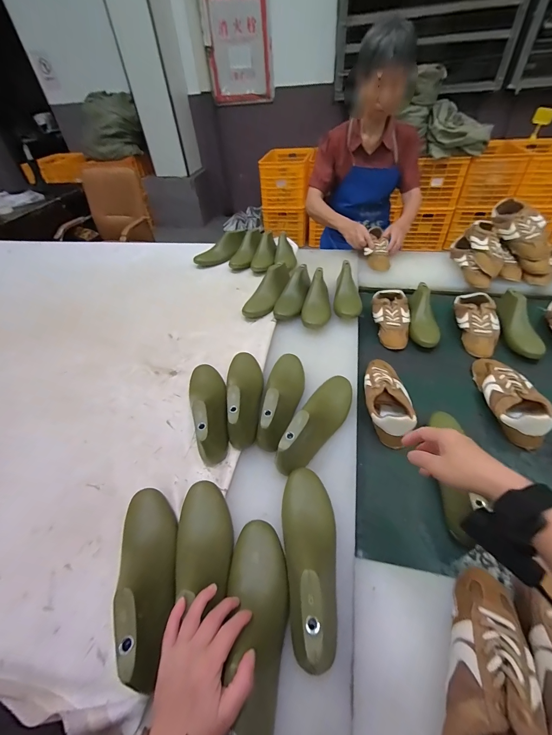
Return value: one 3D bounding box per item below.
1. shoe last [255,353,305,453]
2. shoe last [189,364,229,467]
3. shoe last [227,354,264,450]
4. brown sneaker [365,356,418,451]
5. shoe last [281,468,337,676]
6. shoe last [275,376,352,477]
[{"bbox_3d":[0.011,0.049,0.639,0.076,0.074,0.247,7,47,13],"label":"shoe last"},{"bbox_3d":[-0.146,0.078,0.640,0.062,0.091,0.249,-14,46,-6],"label":"shoe last"},{"bbox_3d":[-0.068,0.039,0.656,0.076,0.080,0.237,-9,45,-1],"label":"shoe last"},{"bbox_3d":[0.250,0.062,0.688,0.097,0.067,0.229,4,46,11],"label":"brown sneaker"},{"bbox_3d":[0.051,0.259,0.432,0.075,0.095,0.234,-5,45,2],"label":"shoe last"},{"bbox_3d":[0.084,0.102,0.593,0.074,0.094,0.248,19,51,24],"label":"shoe last"}]

